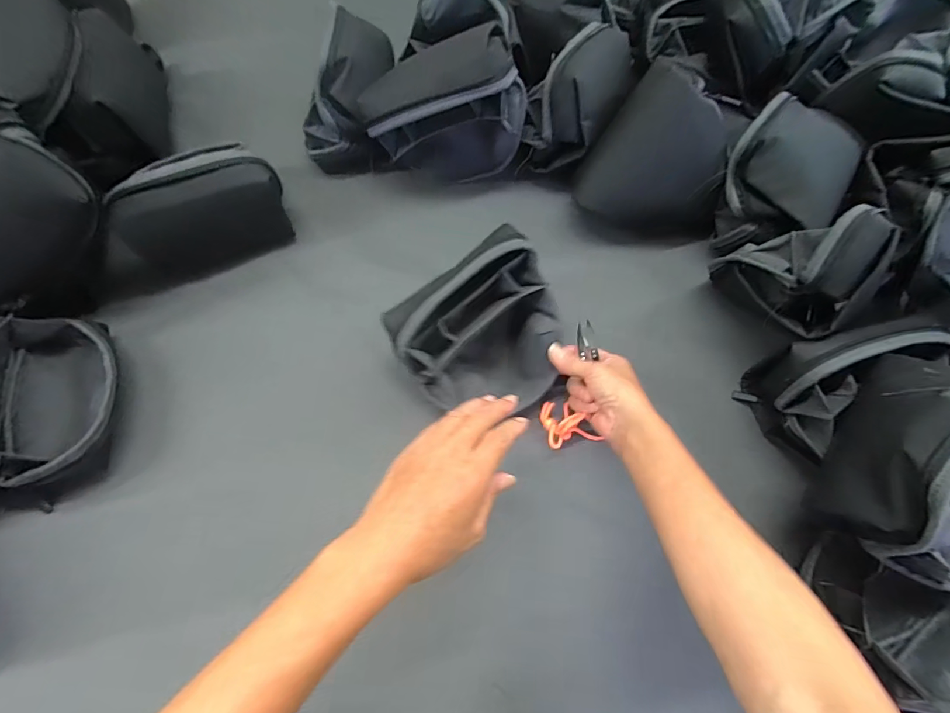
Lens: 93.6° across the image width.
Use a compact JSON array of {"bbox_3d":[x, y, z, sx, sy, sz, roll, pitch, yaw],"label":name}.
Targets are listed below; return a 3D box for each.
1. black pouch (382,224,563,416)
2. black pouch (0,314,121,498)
[{"bbox_3d":[0.012,-0.020,0.433,0.157,0.115,0.131,-39,74,-15],"label":"black pouch"},{"bbox_3d":[-0.415,0.040,0.418,0.119,0.132,0.162,-7,69,-4],"label":"black pouch"}]

